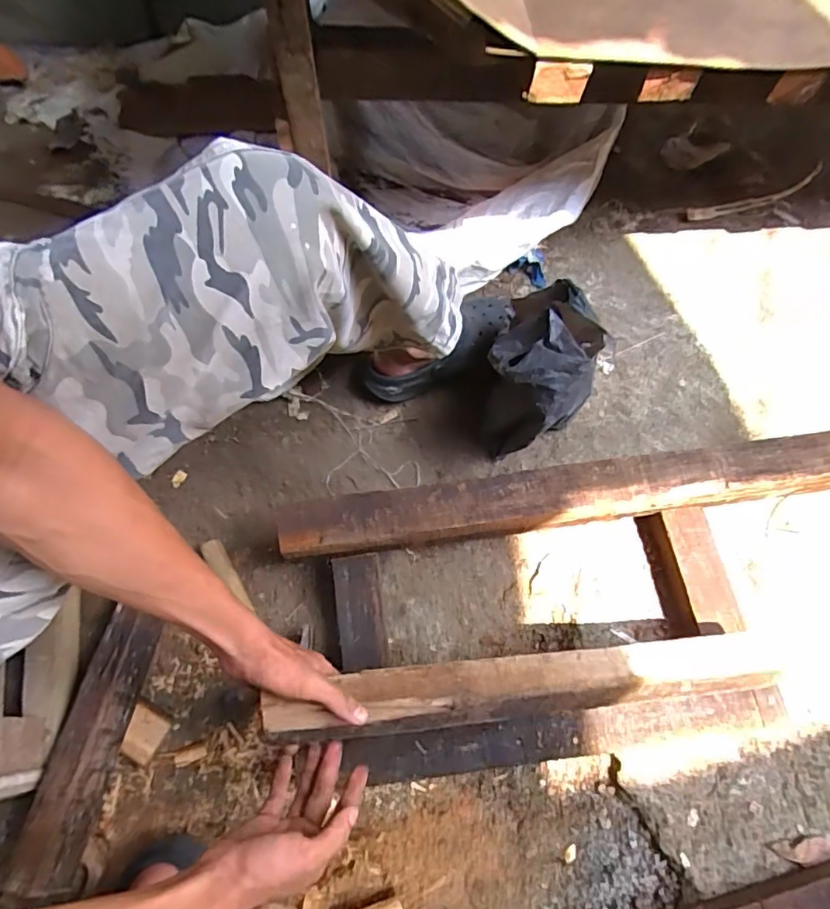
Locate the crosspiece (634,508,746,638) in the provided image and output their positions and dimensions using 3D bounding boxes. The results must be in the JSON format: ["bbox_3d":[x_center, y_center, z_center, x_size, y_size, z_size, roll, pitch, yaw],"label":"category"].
[{"bbox_3d":[0.360,0.160,0.729,0.078,0.052,0.171,-9,69,-5],"label":"crosspiece"}]

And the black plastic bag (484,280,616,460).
[{"bbox_3d":[0.160,-0.105,0.728,0.131,0.228,0.168,24,70,8],"label":"black plastic bag"}]

